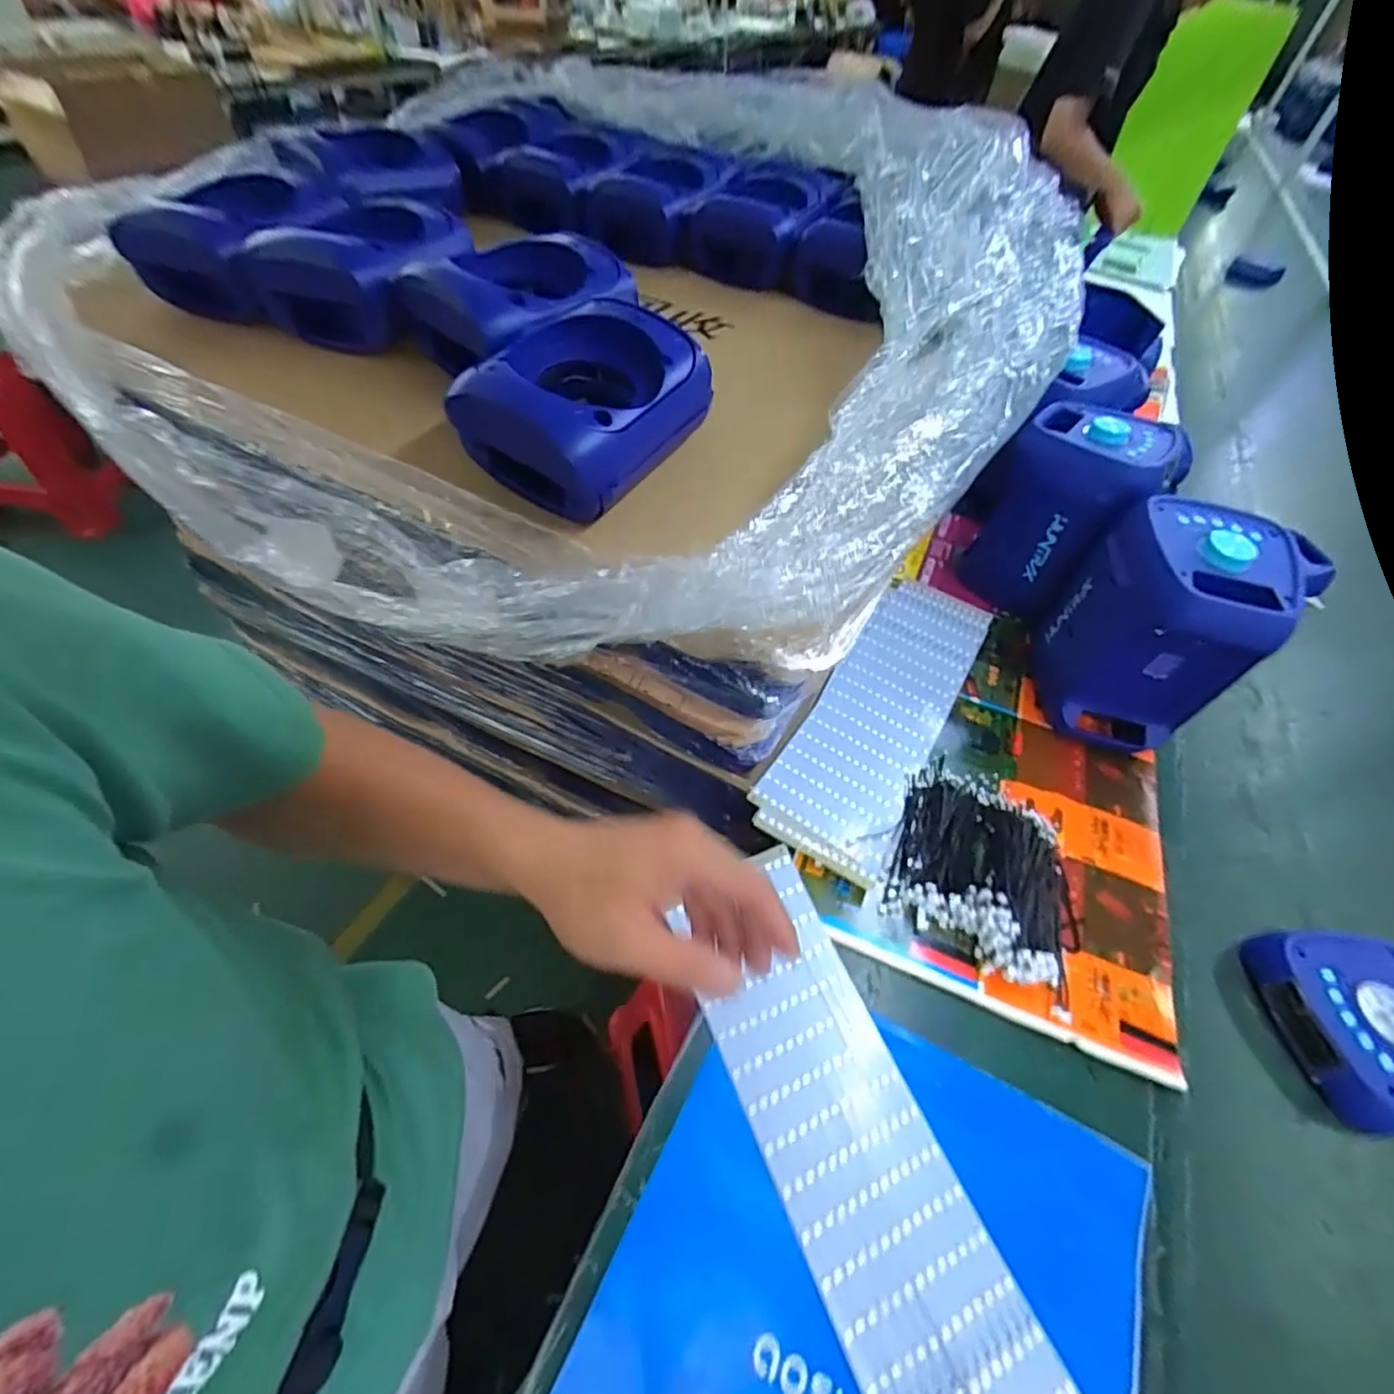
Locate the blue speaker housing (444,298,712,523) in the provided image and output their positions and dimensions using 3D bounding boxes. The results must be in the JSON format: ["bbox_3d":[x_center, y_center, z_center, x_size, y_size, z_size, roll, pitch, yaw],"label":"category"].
[{"bbox_3d":[-0.108,-0.279,0.612,0.173,0.130,0.199,23,51,13],"label":"blue speaker housing"}]

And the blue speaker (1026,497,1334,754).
[{"bbox_3d":[0.504,-0.070,0.709,0.166,0.266,0.164,25,52,14],"label":"blue speaker"}]

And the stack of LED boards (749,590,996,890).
[{"bbox_3d":[0.227,0.011,0.765,0.151,0.033,0.462,27,52,16],"label":"stack of LED boards"}]

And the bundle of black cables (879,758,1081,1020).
[{"bbox_3d":[0.300,0.171,0.633,0.194,0.033,0.211,21,51,11],"label":"bundle of black cables"}]

